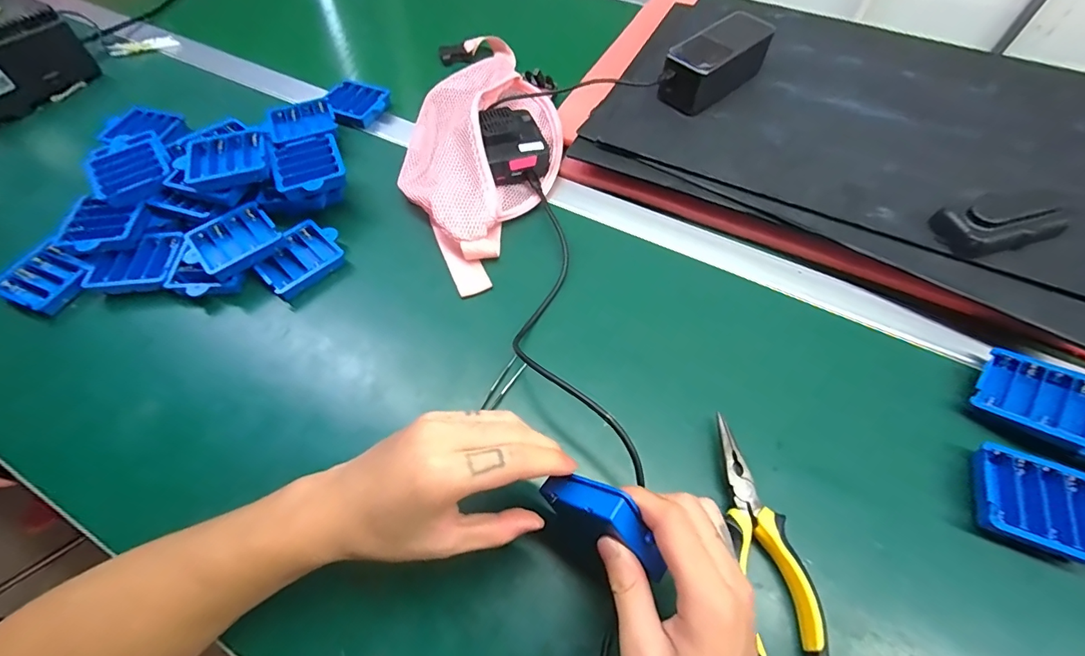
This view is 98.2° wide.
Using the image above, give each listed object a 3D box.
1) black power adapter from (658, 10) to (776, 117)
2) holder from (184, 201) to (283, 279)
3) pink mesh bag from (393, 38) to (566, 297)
[{"bbox_3d":[0.187,-0.285,0.508,0.130,0.050,0.059,-36,65,-20],"label":"black power adapter"},{"bbox_3d":[-0.289,-0.080,0.441,0.075,0.020,0.063,-37,65,-23],"label":"holder"},{"bbox_3d":[-0.065,-0.222,0.529,0.169,0.068,0.412,2,56,-1],"label":"pink mesh bag"}]

